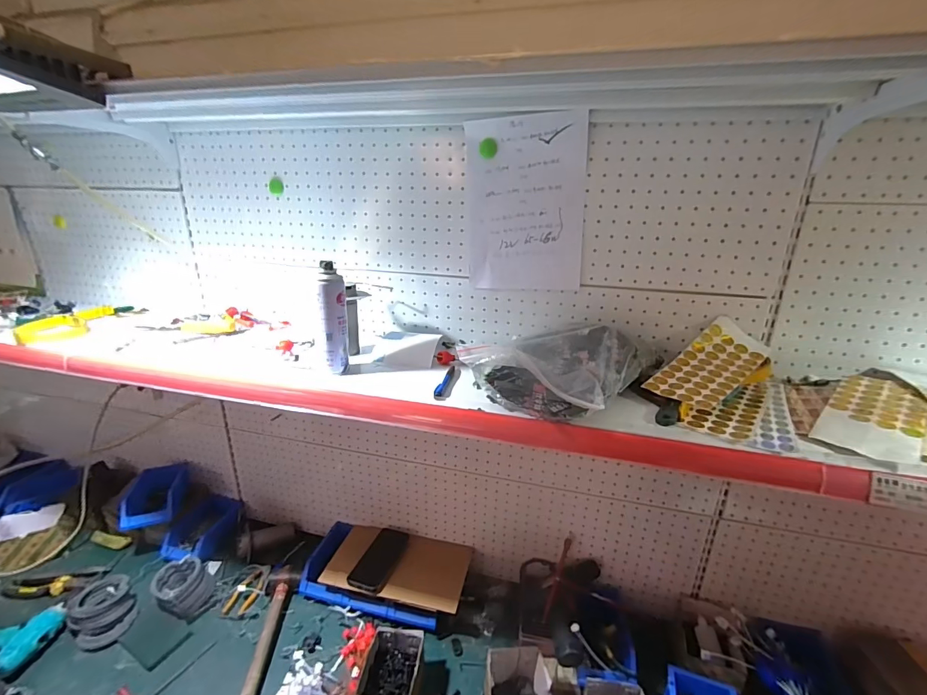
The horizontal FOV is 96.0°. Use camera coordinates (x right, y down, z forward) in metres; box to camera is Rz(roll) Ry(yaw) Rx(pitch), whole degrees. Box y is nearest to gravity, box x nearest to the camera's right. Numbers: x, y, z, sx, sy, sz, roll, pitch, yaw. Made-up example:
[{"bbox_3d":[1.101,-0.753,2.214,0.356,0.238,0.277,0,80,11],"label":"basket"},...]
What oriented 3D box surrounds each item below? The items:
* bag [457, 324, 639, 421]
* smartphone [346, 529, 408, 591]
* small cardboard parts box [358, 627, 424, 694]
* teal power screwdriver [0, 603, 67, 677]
[{"bbox_3d":[0.143,0.026,0.648,0.200,0.071,0.230,15,24,33],"label":"bag"},{"bbox_3d":[-0.205,0.511,1.016,0.086,0.011,0.187,7,21,16],"label":"smartphone"},{"bbox_3d":[-0.138,0.636,0.799,0.115,0.075,0.153,3,20,4],"label":"small cardboard parts box"},{"bbox_3d":[-0.967,0.596,0.867,0.210,0.056,0.130,1,20,0],"label":"teal power screwdriver"}]

